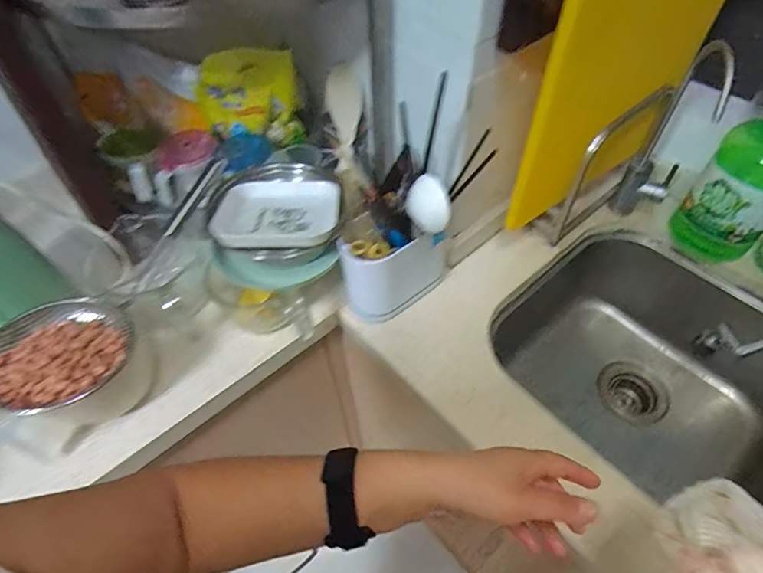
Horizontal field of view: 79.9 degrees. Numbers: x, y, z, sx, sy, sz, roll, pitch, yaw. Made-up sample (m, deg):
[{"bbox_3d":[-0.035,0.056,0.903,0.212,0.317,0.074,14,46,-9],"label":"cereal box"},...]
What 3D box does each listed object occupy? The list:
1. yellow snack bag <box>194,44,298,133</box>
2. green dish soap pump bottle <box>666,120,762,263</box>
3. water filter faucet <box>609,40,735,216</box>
[{"bbox_3d":[-0.199,-0.296,0.692,0.144,0.136,0.037,-23,53,-12],"label":"yellow snack bag"},{"bbox_3d":[0.515,-0.149,0.643,0.066,0.279,0.118,-37,57,-22],"label":"green dish soap pump bottle"},{"bbox_3d":[0.427,-0.224,0.679,0.080,0.282,0.078,30,60,25],"label":"water filter faucet"}]

